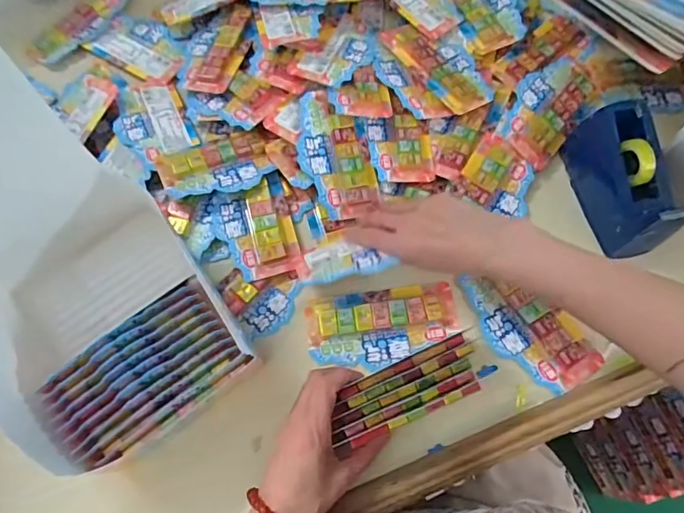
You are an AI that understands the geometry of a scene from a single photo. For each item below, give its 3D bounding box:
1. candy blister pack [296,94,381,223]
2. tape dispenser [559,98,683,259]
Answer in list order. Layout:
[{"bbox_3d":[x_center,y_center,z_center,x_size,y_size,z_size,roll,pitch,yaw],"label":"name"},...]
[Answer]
[{"bbox_3d":[-0.009,-0.110,0.525,0.072,0.012,0.140,-15,83,-9],"label":"candy blister pack"},{"bbox_3d":[0.274,-0.078,0.482,0.052,0.078,0.145,-11,68,-3],"label":"tape dispenser"}]

